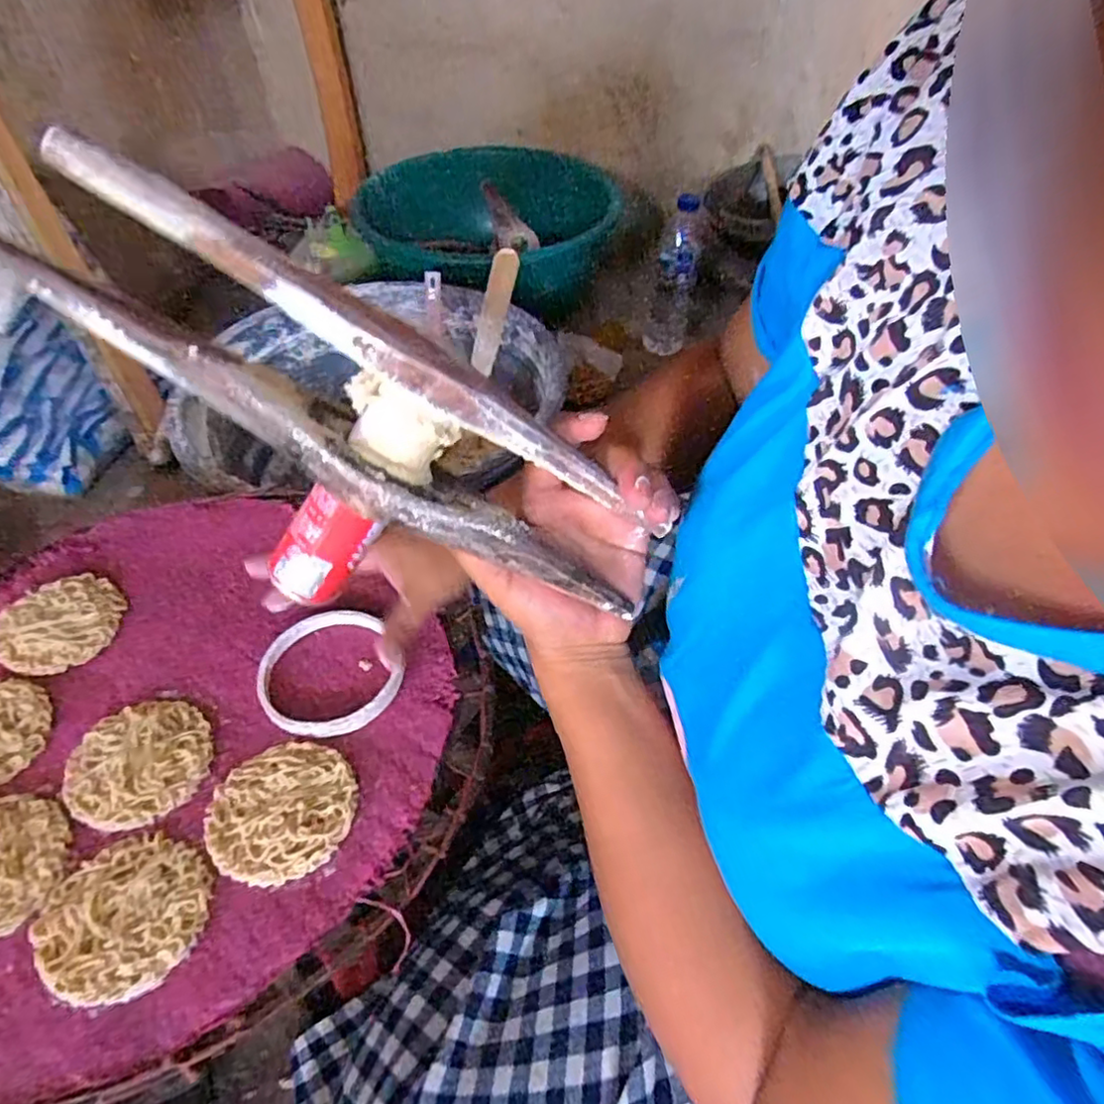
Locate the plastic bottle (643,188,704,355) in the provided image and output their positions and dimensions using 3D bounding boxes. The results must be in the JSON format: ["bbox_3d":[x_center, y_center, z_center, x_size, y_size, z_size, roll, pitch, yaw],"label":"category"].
[{"bbox_3d":[0.183,-0.400,0.964,0.064,0.200,0.066,11,50,11],"label":"plastic bottle"}]

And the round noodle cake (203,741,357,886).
[{"bbox_3d":[-0.150,0.142,0.355,0.075,0.011,0.075,-1,49,1],"label":"round noodle cake"}]

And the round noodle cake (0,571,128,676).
[{"bbox_3d":[-0.334,0.046,0.435,0.074,0.015,0.075,-1,49,1],"label":"round noodle cake"}]

